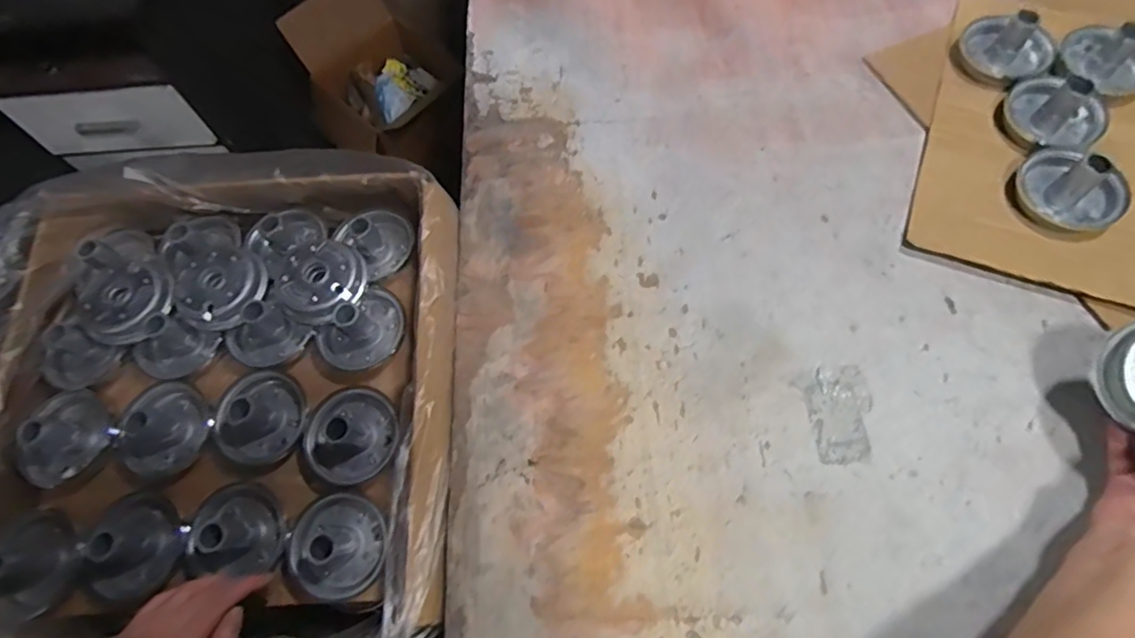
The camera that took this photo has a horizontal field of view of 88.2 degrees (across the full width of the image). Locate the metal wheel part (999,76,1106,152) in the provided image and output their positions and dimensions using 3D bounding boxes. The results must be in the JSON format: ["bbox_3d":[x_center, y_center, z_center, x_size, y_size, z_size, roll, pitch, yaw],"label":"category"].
[{"bbox_3d":[0.491,-0.216,0.591,0.080,0.061,0.079,3,66,4],"label":"metal wheel part"}]

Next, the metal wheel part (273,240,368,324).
[{"bbox_3d":[-0.248,-0.037,0.593,0.080,0.038,0.080,-1,66,2],"label":"metal wheel part"}]

